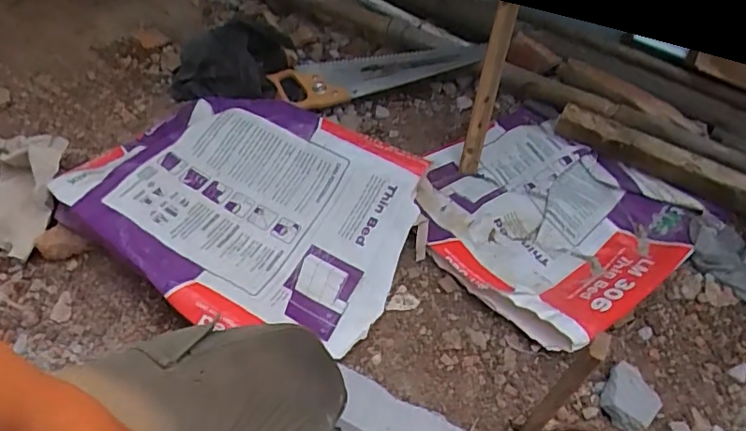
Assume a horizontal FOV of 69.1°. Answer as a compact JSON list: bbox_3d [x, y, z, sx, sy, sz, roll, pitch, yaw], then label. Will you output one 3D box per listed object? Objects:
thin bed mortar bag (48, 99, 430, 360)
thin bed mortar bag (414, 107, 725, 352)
[{"bbox_3d":[-0.202,-0.023,0.845,0.512,0.075,0.410,17,52,10],"label":"thin bed mortar bag"},{"bbox_3d":[0.286,0.001,0.914,0.418,0.050,0.406,36,57,24],"label":"thin bed mortar bag"}]

